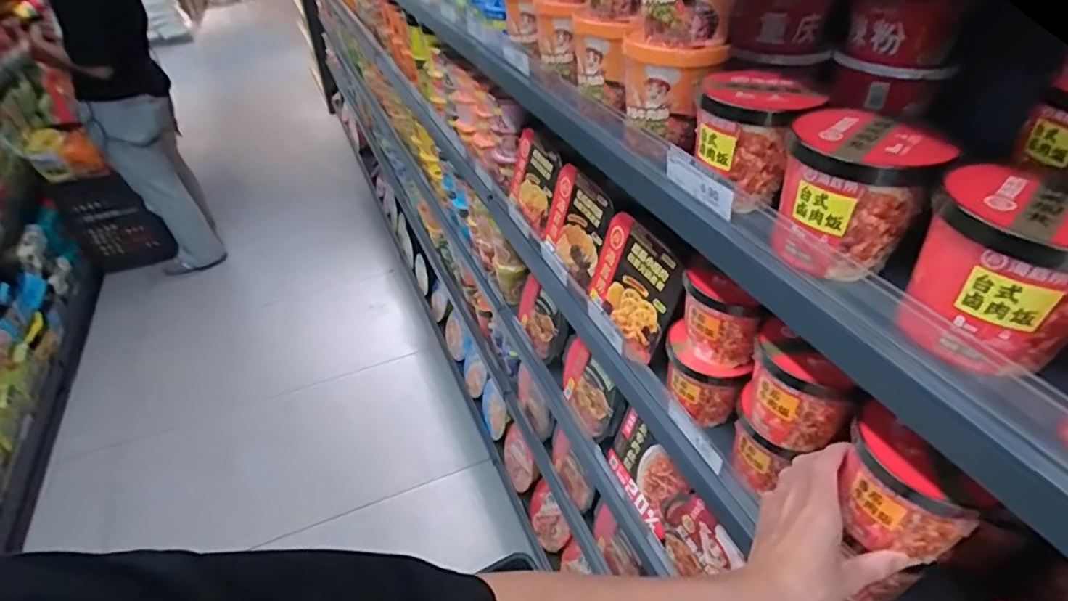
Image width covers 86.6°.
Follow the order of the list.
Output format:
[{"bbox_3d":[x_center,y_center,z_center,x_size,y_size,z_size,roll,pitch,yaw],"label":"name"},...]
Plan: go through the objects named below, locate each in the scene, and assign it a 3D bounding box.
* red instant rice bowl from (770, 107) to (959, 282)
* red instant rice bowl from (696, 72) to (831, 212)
[{"bbox_3d":[0.248,-0.083,0.447,0.098,0.101,0.087,27,46,31],"label":"red instant rice bowl"},{"bbox_3d":[0.200,-0.150,0.529,0.096,0.097,0.089,-1,38,0],"label":"red instant rice bowl"}]

